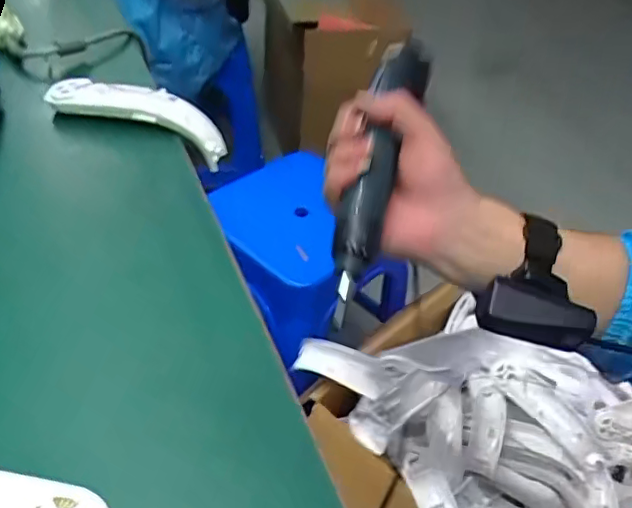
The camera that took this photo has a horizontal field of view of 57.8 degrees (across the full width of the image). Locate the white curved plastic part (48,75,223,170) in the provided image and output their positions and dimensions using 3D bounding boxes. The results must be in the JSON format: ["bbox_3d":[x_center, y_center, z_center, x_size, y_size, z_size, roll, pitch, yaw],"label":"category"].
[{"bbox_3d":[-0.193,-0.151,0.621,0.193,0.047,0.048,16,42,-9],"label":"white curved plastic part"}]

